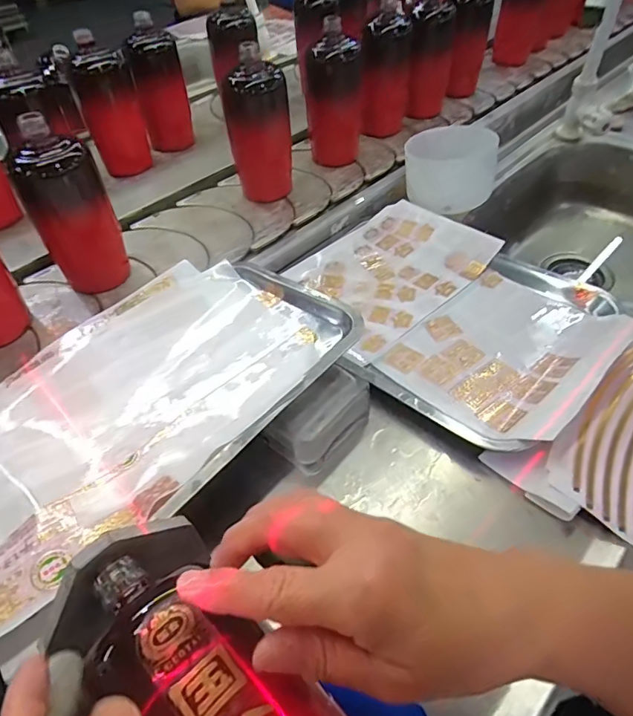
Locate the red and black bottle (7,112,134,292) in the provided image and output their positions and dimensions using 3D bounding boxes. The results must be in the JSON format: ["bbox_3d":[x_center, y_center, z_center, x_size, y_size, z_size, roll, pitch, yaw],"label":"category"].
[{"bbox_3d":[-0.266,-0.156,0.532,0.060,0.172,0.072,16,50,17],"label":"red and black bottle"}]

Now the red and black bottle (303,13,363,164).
[{"bbox_3d":[0.028,-0.395,0.737,0.083,0.176,0.087,3,47,6],"label":"red and black bottle"}]

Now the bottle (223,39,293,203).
[{"bbox_3d":[-0.077,-0.307,0.659,0.066,0.176,0.061,25,53,24],"label":"bottle"}]

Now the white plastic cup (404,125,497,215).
[{"bbox_3d":[0.191,-0.275,0.691,0.099,0.088,0.098,-31,53,-24],"label":"white plastic cup"}]

